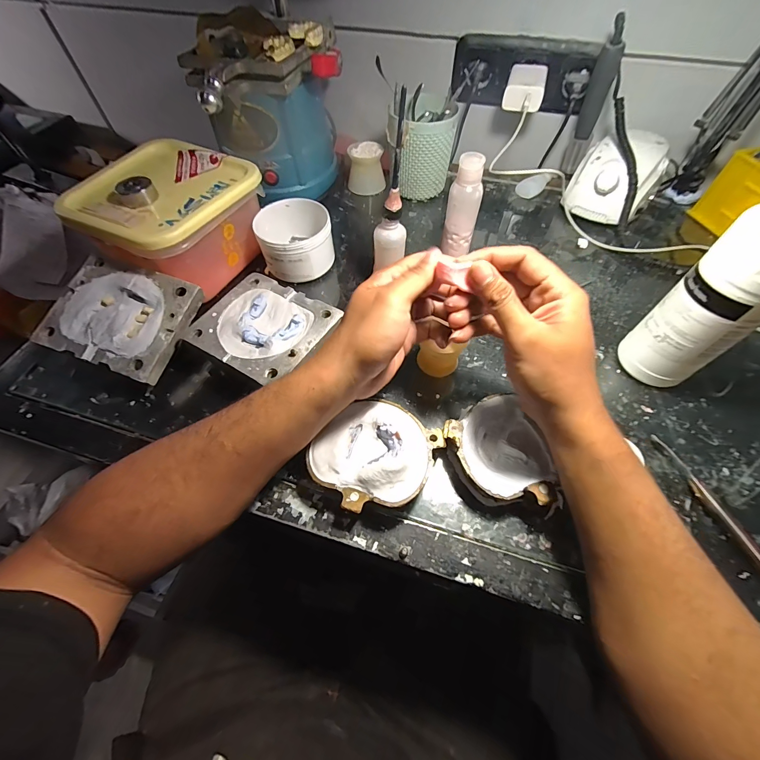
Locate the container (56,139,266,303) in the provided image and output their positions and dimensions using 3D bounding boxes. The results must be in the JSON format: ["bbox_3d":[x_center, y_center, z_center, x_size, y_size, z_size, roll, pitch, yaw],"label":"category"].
[{"bbox_3d":[-0.243,-0.192,0.413,0.164,0.095,0.165,20,61,13],"label":"container"}]

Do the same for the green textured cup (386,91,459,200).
[{"bbox_3d":[0.056,-0.343,0.505,0.092,0.109,0.088,-2,58,-1],"label":"green textured cup"}]

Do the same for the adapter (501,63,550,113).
[{"bbox_3d":[0.208,-0.417,0.487,0.052,0.034,0.071,17,60,11],"label":"adapter"}]

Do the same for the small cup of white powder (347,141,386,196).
[{"bbox_3d":[-0.022,-0.338,0.546,0.057,0.056,0.052,-2,58,-1],"label":"small cup of white powder"}]

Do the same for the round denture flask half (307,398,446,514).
[{"bbox_3d":[-0.004,0.067,0.302,0.092,0.040,0.097,0,58,0],"label":"round denture flask half"}]

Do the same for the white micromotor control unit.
[{"bbox_3d":[0.344,-0.291,0.492,0.106,0.075,0.123,35,65,20],"label":"white micromotor control unit"}]

